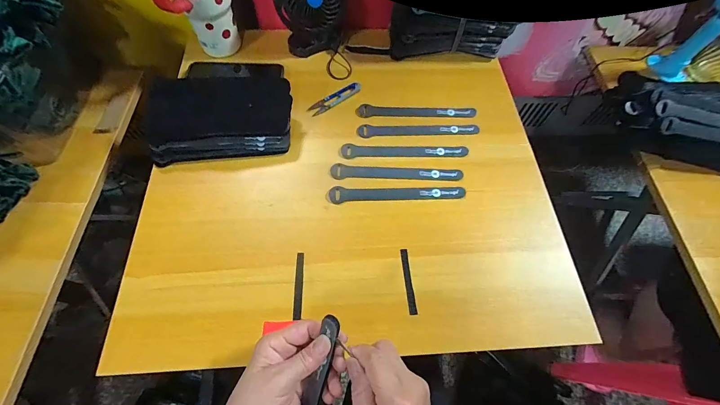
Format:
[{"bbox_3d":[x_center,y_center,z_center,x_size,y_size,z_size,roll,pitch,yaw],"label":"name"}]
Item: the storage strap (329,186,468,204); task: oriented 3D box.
[{"bbox_3d":[0.054,-0.013,0.449,0.194,0.009,0.023,-1,64,-3],"label":"storage strap"}]

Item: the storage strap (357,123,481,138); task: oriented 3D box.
[{"bbox_3d":[0.095,-0.118,0.502,0.194,0.009,0.024,-1,64,-3],"label":"storage strap"}]

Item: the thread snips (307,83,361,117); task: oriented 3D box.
[{"bbox_3d":[-0.042,-0.177,0.523,0.100,0.004,0.025,-35,70,-17],"label":"thread snips"}]

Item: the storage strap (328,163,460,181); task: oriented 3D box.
[{"bbox_3d":[0.055,-0.043,0.464,0.193,0.008,0.024,4,64,0],"label":"storage strap"}]

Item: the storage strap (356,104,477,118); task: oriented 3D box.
[{"bbox_3d":[0.094,-0.154,0.520,0.196,0.009,0.027,0,64,-2],"label":"storage strap"}]

